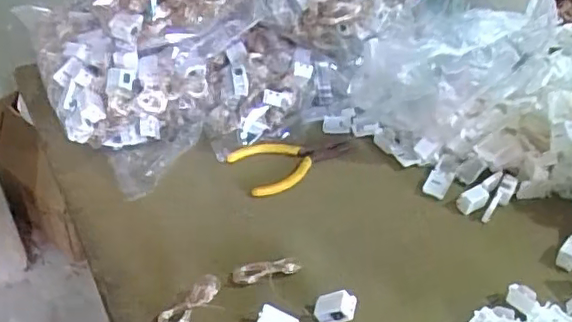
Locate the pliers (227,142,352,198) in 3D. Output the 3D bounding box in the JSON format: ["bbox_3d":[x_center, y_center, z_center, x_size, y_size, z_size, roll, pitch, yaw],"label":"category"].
[{"bbox_3d":[0.009,-0.003,0.554,0.112,0.012,0.056,-19,43,-23],"label":"pliers"}]

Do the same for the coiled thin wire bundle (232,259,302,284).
[{"bbox_3d":[-0.015,0.083,0.446,0.049,0.015,0.014,-2,39,-4],"label":"coiled thin wire bundle"}]

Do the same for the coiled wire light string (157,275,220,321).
[{"bbox_3d":[-0.067,0.100,0.415,0.051,0.011,0.018,-44,52,-8],"label":"coiled wire light string"}]

